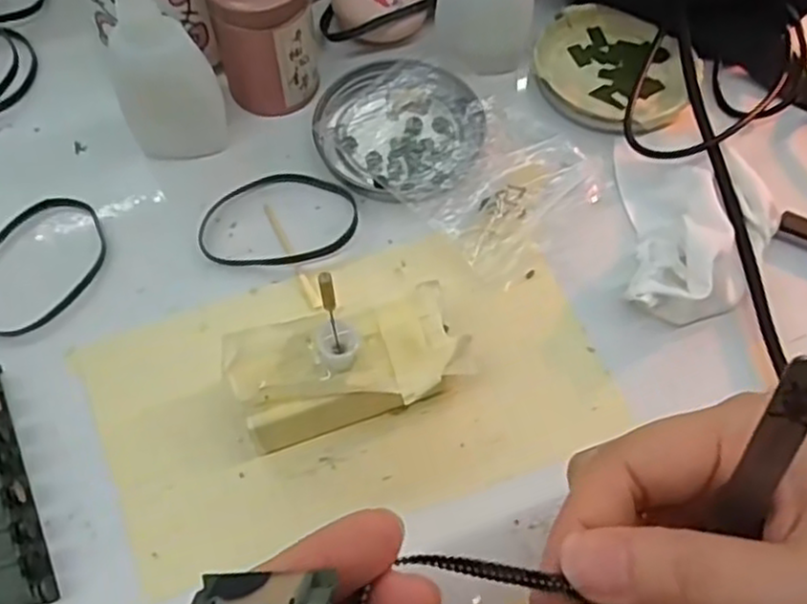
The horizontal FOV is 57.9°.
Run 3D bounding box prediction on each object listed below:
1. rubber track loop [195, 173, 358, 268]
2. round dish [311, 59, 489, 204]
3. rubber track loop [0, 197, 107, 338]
[{"bbox_3d":[-0.056,-0.038,0.327,0.070,0.004,0.049,-1,63,-1],"label":"rubber track loop"},{"bbox_3d":[0.000,-0.080,0.344,0.076,0.010,0.081,0,63,-1],"label":"round dish"},{"bbox_3d":[-0.159,-0.018,0.313,0.049,0.004,0.069,27,65,13],"label":"rubber track loop"}]

